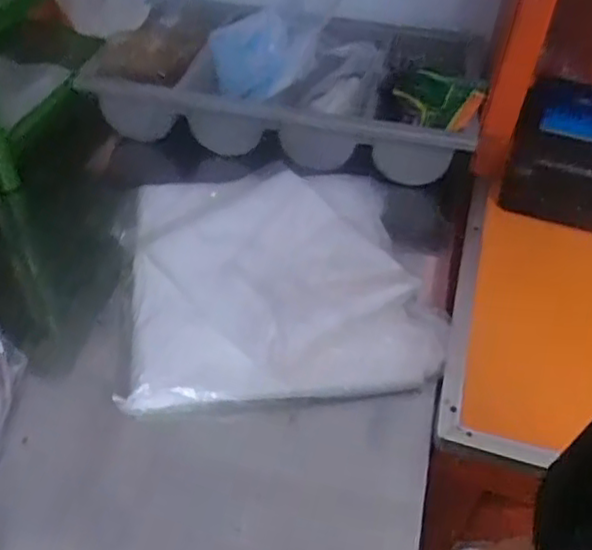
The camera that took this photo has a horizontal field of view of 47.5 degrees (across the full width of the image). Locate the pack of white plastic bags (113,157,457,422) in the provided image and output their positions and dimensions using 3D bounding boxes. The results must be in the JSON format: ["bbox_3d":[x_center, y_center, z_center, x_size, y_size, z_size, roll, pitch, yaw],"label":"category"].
[{"bbox_3d":[-0.017,-0.004,0.714,0.308,0.045,0.304,-3,45,-8],"label":"pack of white plastic bags"}]

